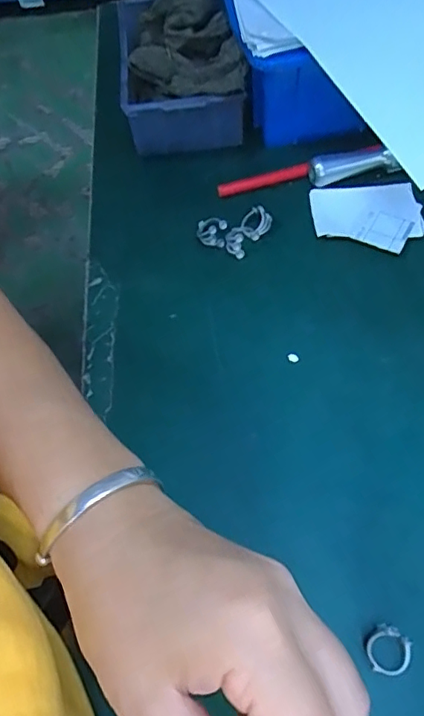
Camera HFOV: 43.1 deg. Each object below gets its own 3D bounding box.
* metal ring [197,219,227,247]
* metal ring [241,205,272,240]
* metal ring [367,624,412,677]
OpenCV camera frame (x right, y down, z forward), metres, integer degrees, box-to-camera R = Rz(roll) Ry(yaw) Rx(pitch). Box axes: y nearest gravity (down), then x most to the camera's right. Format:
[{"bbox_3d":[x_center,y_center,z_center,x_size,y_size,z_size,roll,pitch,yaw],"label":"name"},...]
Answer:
[{"bbox_3d":[0.000,-0.094,0.398,0.022,0.016,0.019,11,64,9],"label":"metal ring"},{"bbox_3d":[0.032,-0.100,0.394,0.020,0.008,0.024,25,67,15],"label":"metal ring"},{"bbox_3d":[0.090,0.150,0.273,0.021,0.007,0.023,-1,62,2],"label":"metal ring"}]

